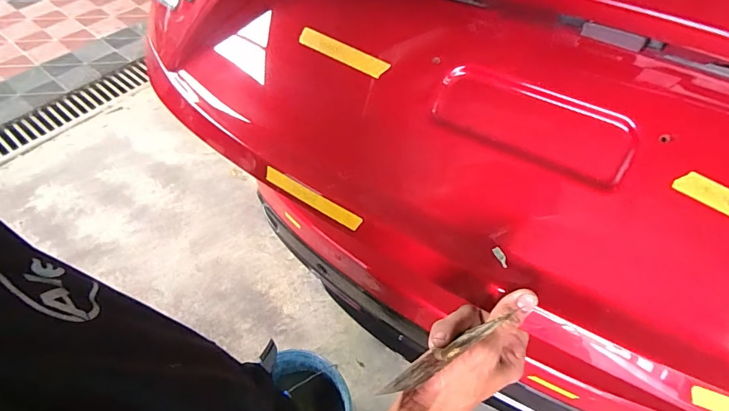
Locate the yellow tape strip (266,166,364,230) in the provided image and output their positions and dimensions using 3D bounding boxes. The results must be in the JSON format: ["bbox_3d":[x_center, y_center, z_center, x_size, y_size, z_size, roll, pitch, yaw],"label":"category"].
[{"bbox_3d":[-0.061,-0.008,0.461,0.136,0.020,0.004,28,34,25],"label":"yellow tape strip"}]

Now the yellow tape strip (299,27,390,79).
[{"bbox_3d":[-0.025,-0.167,0.446,0.114,0.019,0.005,32,32,22],"label":"yellow tape strip"}]

